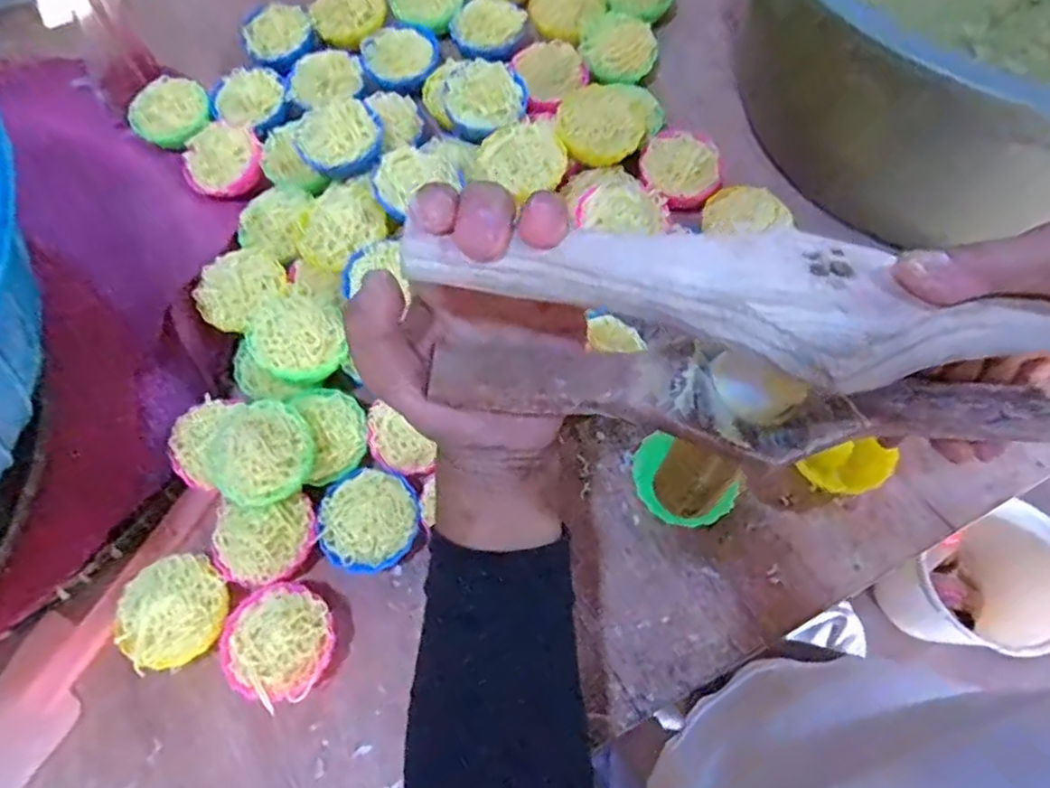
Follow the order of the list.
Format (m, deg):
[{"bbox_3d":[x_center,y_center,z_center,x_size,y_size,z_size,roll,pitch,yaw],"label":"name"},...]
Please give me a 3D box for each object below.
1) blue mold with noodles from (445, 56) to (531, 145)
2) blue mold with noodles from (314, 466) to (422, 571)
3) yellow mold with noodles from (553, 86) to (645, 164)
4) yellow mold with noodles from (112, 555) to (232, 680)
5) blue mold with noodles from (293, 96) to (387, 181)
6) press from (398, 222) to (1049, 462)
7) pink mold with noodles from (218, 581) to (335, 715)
[{"bbox_3d":[-0.029,-0.212,0.490,0.059,0.034,0.063,3,68,5],"label":"blue mold with noodles"},{"bbox_3d":[-0.094,0.079,0.412,0.060,0.026,0.058,-1,68,3],"label":"blue mold with noodles"},{"bbox_3d":[0.054,-0.189,0.480,0.060,0.027,0.053,-1,68,3],"label":"yellow mold with noodles"},{"bbox_3d":[-0.204,0.129,0.394,0.061,0.032,0.058,-1,68,3],"label":"yellow mold with noodles"},{"bbox_3d":[-0.132,-0.182,0.481,0.061,0.039,0.050,-14,68,-2],"label":"blue mold with noodles"},{"bbox_3d":[0.096,-0.018,0.255,0.264,0.093,0.056,0,69,1],"label":"press"},{"bbox_3d":[-0.141,0.141,0.384,0.061,0.038,0.061,-1,68,3],"label":"pink mold with noodles"}]

